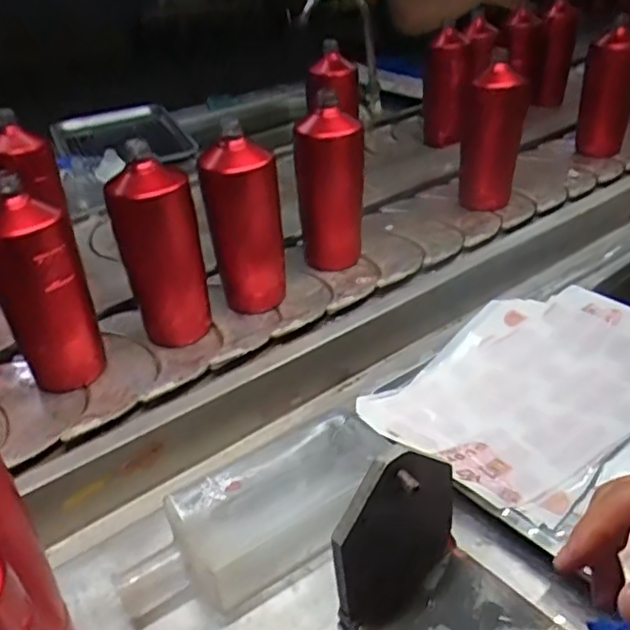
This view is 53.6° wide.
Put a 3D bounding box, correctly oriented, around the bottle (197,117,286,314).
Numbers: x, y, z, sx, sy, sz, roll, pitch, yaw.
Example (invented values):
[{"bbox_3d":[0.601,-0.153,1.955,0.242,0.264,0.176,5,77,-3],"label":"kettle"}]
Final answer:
[{"bbox_3d":[-0.072,-0.094,0.664,0.063,0.188,0.067,22,39,33],"label":"bottle"}]

